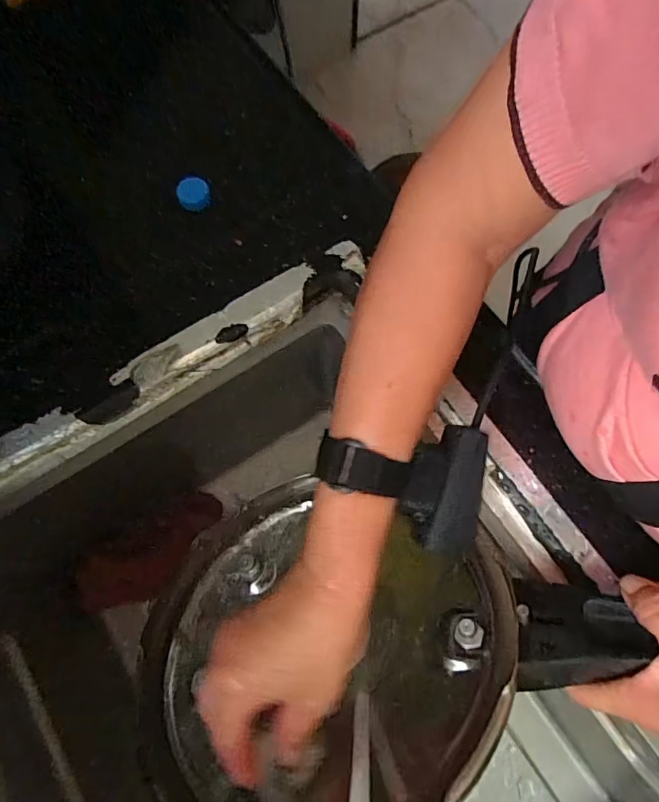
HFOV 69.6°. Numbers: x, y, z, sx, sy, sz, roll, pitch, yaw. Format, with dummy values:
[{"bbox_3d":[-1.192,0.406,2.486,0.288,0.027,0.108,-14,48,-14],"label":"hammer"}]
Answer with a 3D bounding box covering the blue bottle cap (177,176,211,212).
[{"bbox_3d":[-0.124,-0.190,0.435,0.028,0.011,0.031,-17,77,-3],"label":"blue bottle cap"}]

